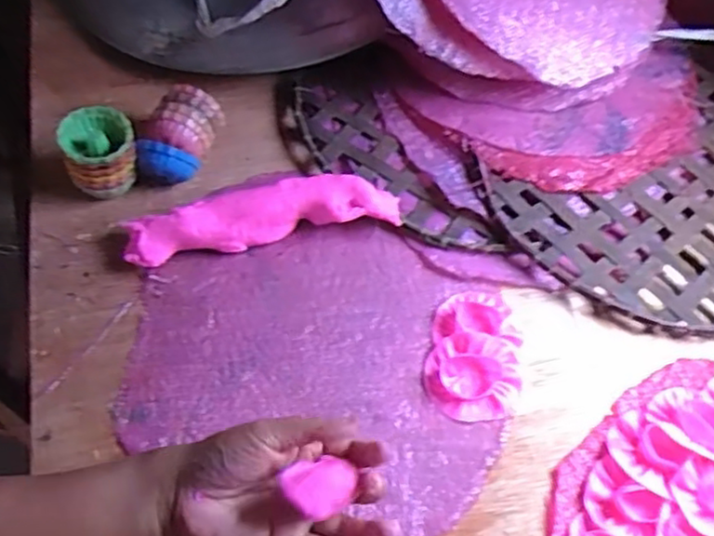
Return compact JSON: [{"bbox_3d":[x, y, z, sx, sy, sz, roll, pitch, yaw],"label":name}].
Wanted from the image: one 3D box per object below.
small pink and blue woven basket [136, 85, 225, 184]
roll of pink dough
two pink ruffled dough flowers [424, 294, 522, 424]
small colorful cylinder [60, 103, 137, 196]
[{"bbox_3d":[-0.173,-0.127,0.678,0.066,0.049,0.087,13,58,3],"label":"small pink and blue woven basket"},{"bbox_3d":[-0.085,-0.049,0.640,0.242,0.046,0.048,-9,59,-11],"label":"roll of pink dough"},{"bbox_3d":[0.102,0.071,0.608,0.078,0.023,0.116,12,58,3],"label":"two pink ruffled dough flowers"},{"bbox_3d":[-0.235,-0.104,0.655,0.060,0.067,0.060,2,58,-4],"label":"small colorful cylinder"}]

